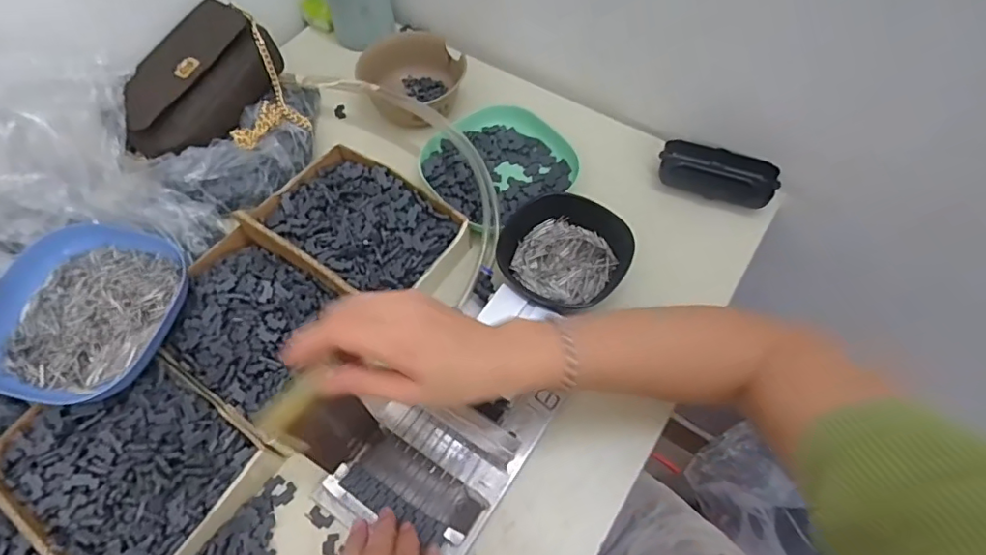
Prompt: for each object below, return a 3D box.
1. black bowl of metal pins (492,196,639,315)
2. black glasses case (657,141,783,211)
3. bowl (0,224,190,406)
[{"bbox_3d":[0.059,-0.021,0.487,0.106,0.043,0.104,-1,60,1],"label":"black bowl of metal pins"},{"bbox_3d":[0.223,-0.105,0.547,0.108,0.035,0.045,22,63,14],"label":"black glasses case"},{"bbox_3d":[-0.320,0.025,0.430,0.134,0.031,0.146,-1,60,1],"label":"bowl"}]

